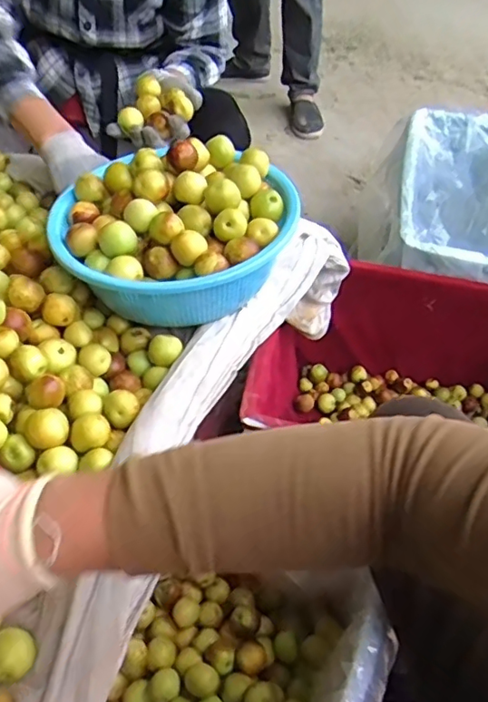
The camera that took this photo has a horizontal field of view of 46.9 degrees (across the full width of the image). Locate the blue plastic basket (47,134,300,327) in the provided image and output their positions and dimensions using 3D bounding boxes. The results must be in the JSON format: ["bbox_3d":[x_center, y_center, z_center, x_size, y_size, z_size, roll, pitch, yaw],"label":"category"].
[{"bbox_3d":[-0.076,-0.139,0.631,0.260,0.115,0.246,-28,54,-27],"label":"blue plastic basket"}]

